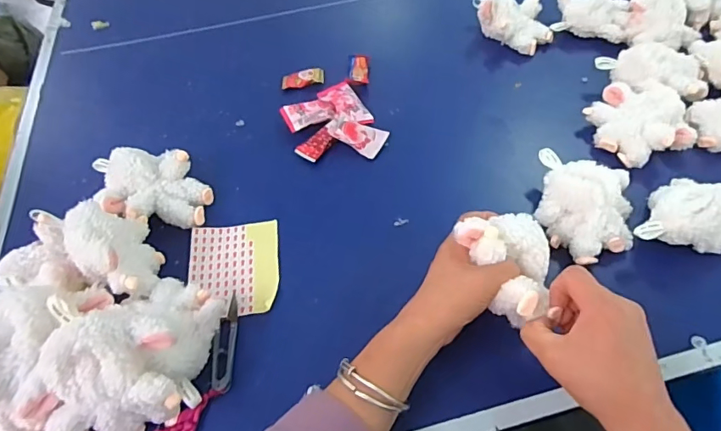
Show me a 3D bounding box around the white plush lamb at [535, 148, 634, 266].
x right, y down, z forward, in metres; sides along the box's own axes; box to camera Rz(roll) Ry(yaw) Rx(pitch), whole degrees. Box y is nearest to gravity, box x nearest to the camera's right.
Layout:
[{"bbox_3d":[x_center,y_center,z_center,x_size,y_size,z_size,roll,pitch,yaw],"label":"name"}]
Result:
[{"bbox_3d":[0.249,-0.009,0.532,0.096,0.057,0.129,11,55,12],"label":"white plush lamb"}]

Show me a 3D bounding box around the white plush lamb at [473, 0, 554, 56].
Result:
[{"bbox_3d":[0.242,-0.308,0.761,0.129,0.063,0.091,14,55,14],"label":"white plush lamb"}]

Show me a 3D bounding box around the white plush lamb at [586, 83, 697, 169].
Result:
[{"bbox_3d":[0.355,-0.121,0.618,0.108,0.048,0.121,-16,54,-8],"label":"white plush lamb"}]

